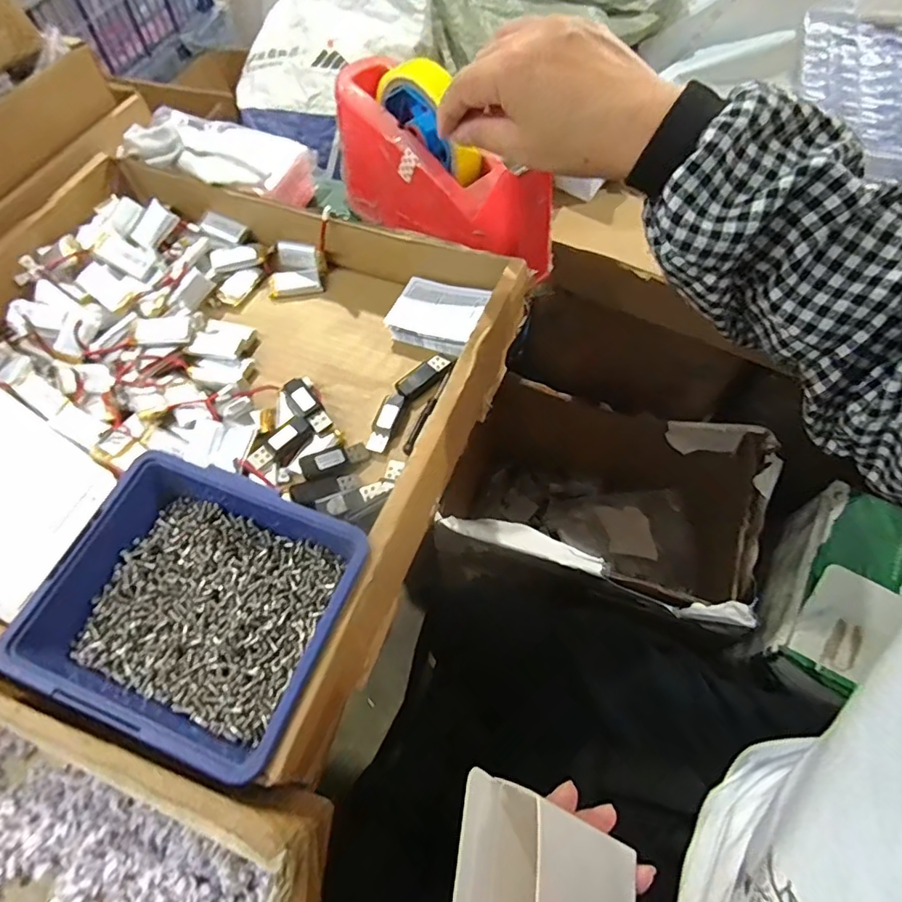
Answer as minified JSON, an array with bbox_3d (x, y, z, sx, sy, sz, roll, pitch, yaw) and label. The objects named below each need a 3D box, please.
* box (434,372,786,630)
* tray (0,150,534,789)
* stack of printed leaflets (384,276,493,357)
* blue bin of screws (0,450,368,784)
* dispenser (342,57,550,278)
[{"bbox_3d":[0.214,0.097,0.891,0.454,0.284,0.309,19,63,12],"label":"box"},{"bbox_3d":[-0.184,-0.043,0.370,0.384,0.059,0.347,19,63,12],"label":"tray"},{"bbox_3d":[-0.009,-0.103,0.412,0.066,0.024,0.053,19,63,12],"label":"stack of printed leaflets"},{"bbox_3d":[-0.125,0.079,0.284,0.138,0.049,0.124,19,63,12],"label":"blue bin of screws"},{"bbox_3d":[-0.007,-0.211,0.414,0.198,0.106,0.056,38,68,14],"label":"dispenser"}]

